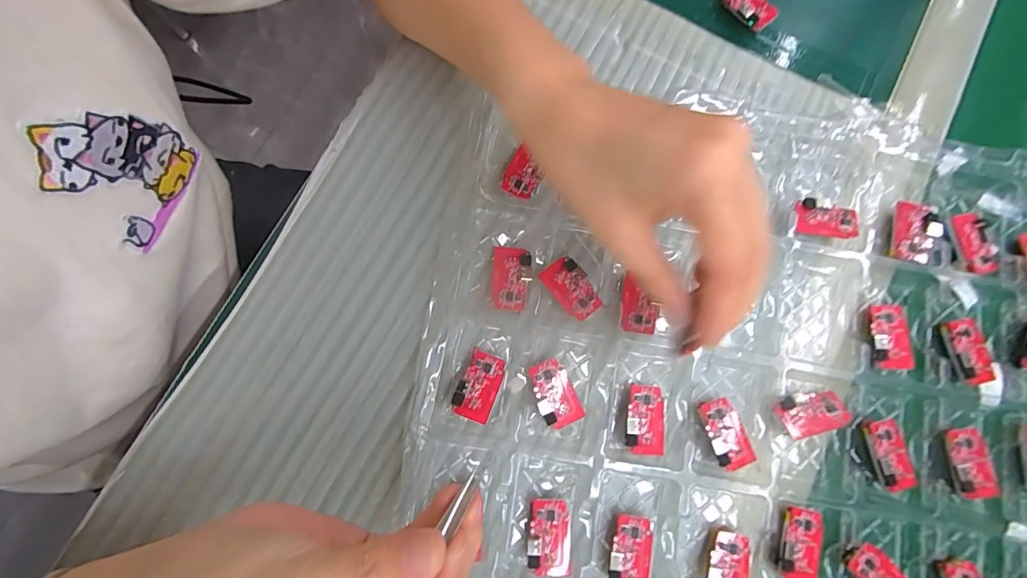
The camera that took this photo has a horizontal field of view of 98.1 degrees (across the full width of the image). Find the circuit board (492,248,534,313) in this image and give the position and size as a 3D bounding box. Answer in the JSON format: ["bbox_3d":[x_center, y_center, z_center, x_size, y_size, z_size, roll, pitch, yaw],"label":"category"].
[{"bbox_3d":[-0.001,-0.005,0.253,0.022,0.010,0.035,2,79,1],"label":"circuit board"}]

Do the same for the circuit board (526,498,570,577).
[{"bbox_3d":[0.018,0.128,0.230,0.021,0.011,0.036,1,79,1],"label":"circuit board"}]

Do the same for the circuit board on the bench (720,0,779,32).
[{"bbox_3d":[0.151,-0.184,0.288,0.037,0.006,0.019,44,98,7],"label":"circuit board on the bench"}]

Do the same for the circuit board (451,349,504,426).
[{"bbox_3d":[-0.019,0.053,0.241,0.021,0.005,0.035,22,79,-3],"label":"circuit board"}]

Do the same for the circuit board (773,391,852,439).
[{"bbox_3d":[0.161,0.067,0.243,0.034,0.010,0.021,-17,79,-3],"label":"circuit board"}]

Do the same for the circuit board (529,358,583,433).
[{"bbox_3d":[0.022,0.057,0.240,0.022,0.004,0.036,-25,84,-16],"label":"circuit board"}]

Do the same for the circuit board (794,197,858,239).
[{"bbox_3d":[0.180,-0.040,0.255,0.037,0.004,0.021,7,82,-2],"label":"circuit board"}]

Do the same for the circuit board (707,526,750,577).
[{"bbox_3d":[0.109,0.143,0.229,0.021,0.011,0.036,12,79,3],"label":"circuit board"}]

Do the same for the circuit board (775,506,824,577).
[{"bbox_3d":[0.148,0.132,0.230,0.020,0.004,0.035,15,75,7],"label":"circuit board"}]

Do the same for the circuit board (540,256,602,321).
[{"bbox_3d":[0.033,0.000,0.251,0.021,0.004,0.035,-41,84,1],"label":"circuit board"}]

